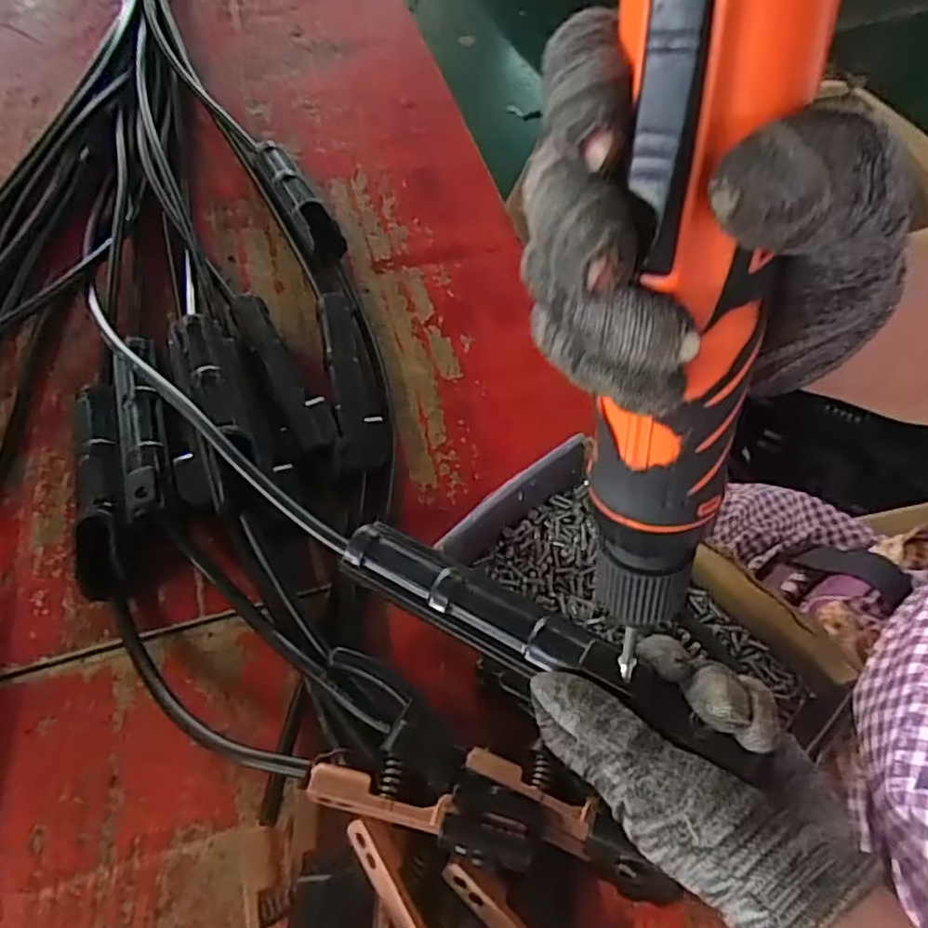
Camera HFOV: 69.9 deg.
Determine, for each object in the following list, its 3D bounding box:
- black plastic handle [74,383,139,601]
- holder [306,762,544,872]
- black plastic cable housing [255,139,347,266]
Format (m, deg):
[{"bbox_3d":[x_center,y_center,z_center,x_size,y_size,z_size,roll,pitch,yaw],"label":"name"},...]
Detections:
[{"bbox_3d":[-0.230,0.011,0.432,0.034,0.035,0.160,-17,60,-8],"label":"black plastic handle"},{"bbox_3d":[-0.018,0.156,0.303,0.103,0.023,0.030,10,59,8],"label":"holder"},{"bbox_3d":[-0.141,-0.230,0.576,0.028,0.036,0.168,-24,61,-12],"label":"black plastic cable housing"}]

